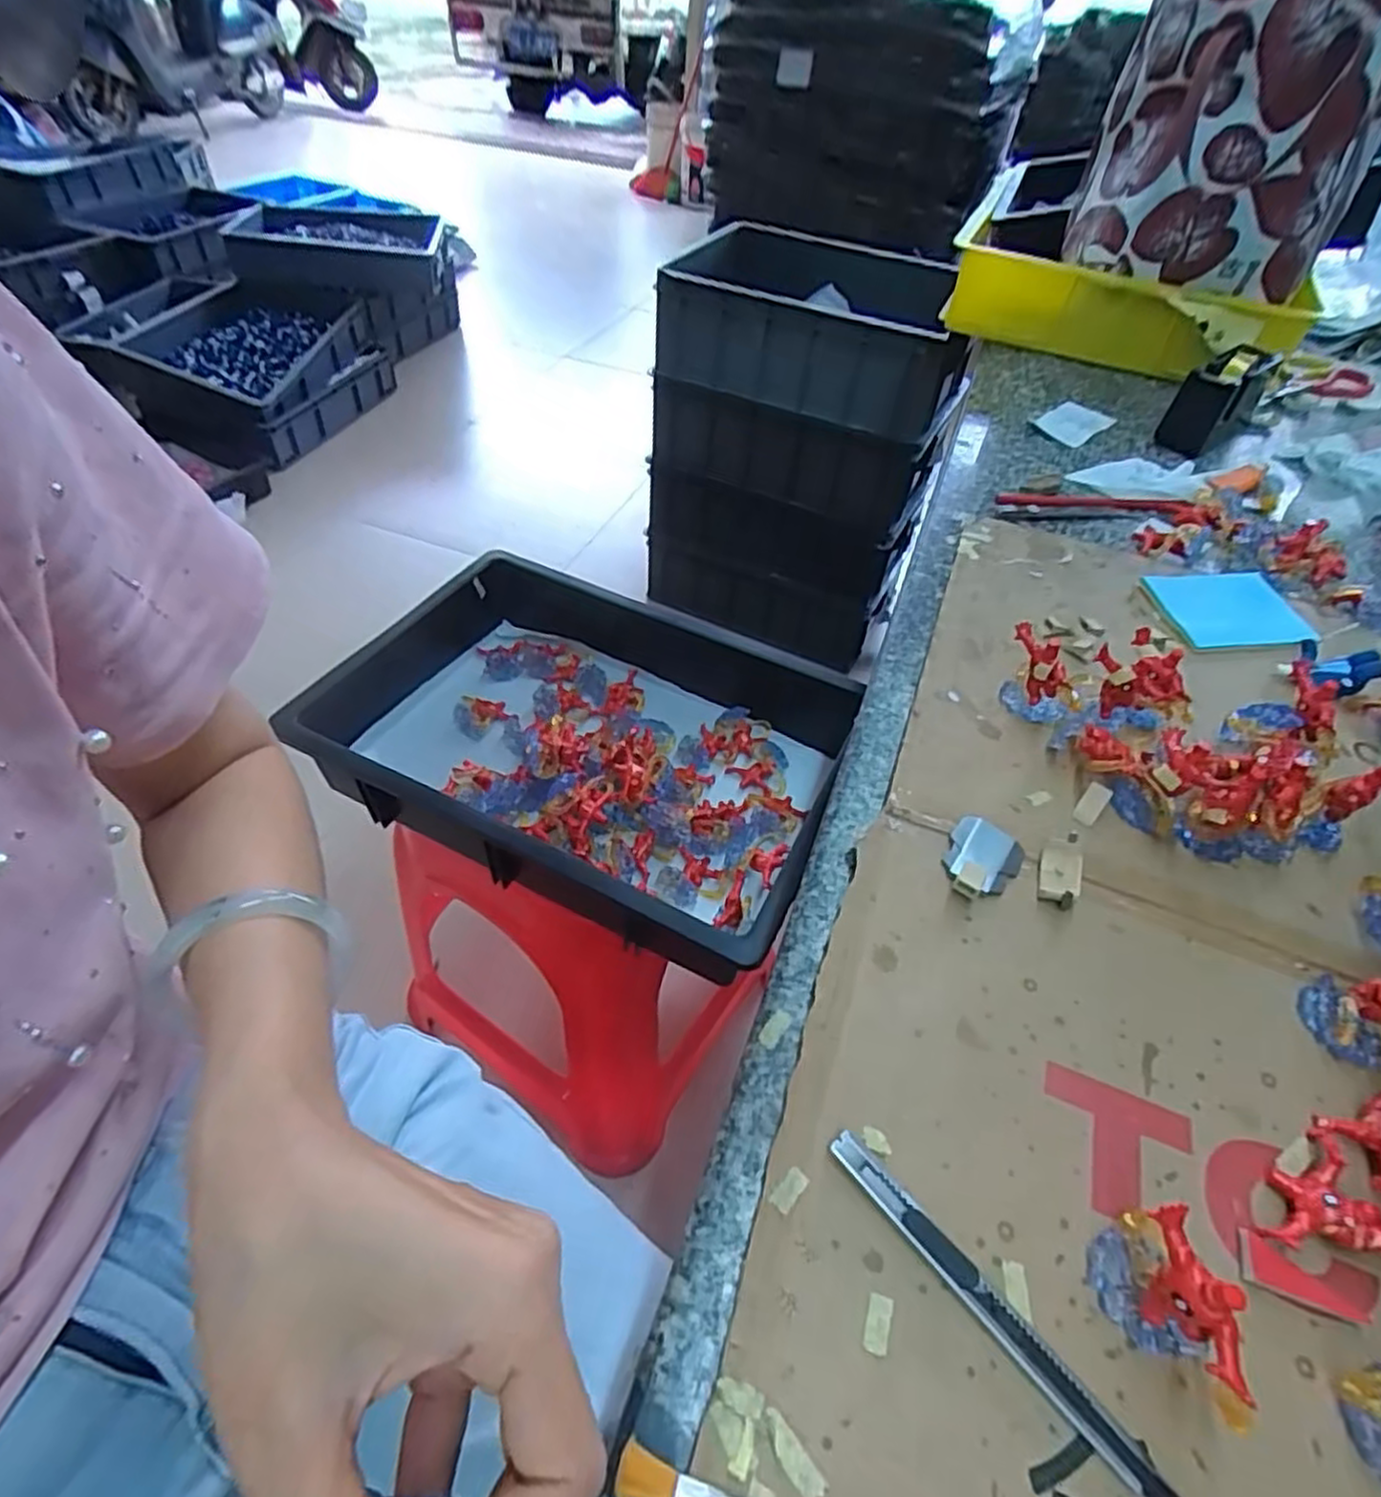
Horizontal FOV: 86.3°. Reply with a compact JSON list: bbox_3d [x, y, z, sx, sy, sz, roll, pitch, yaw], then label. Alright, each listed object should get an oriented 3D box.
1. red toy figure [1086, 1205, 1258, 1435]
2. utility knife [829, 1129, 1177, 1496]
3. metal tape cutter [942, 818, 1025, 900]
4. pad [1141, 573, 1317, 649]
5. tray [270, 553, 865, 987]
[{"bbox_3d":[0.154,0.176,0.232,0.026,0.048,0.054,-6,47,-8],"label":"red toy figure"},{"bbox_3d":[0.099,0.183,0.244,0.013,0.010,0.130,-34,57,-29],"label":"utility knife"},{"bbox_3d":[0.141,0.054,0.361,0.034,0.011,0.044,33,54,25],"label":"metal tape cutter"},{"bbox_3d":[0.380,-0.100,0.521,0.096,0.009,0.076,-4,47,-6],"label":"pad"},{"bbox_3d":[-0.101,-0.010,0.682,0.465,0.100,0.315,23,50,15],"label":"tray"}]

